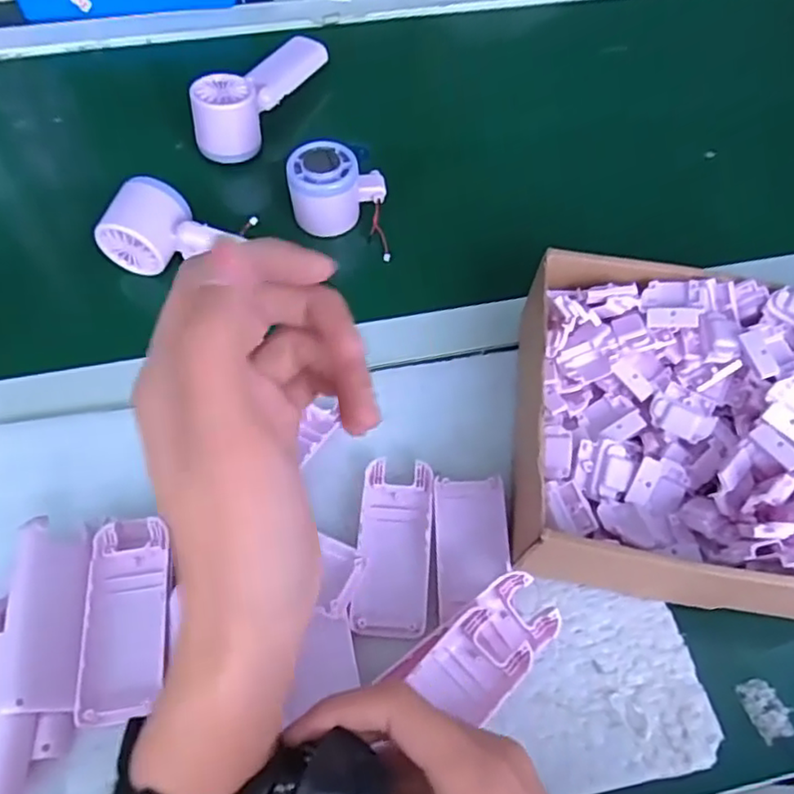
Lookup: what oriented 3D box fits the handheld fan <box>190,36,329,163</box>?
[{"bbox_3d":[-0.123,-0.284,0.598,0.055,0.056,0.165,23,62,13],"label":"handheld fan"}]

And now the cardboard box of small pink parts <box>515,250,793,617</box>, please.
[{"bbox_3d":[0.175,0.024,0.405,0.193,0.072,0.205,7,60,4],"label":"cardboard box of small pink parts"}]

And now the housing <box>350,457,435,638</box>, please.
[{"bbox_3d":[-0.001,0.092,0.396,0.043,0.021,0.103,4,60,2],"label":"housing"}]

